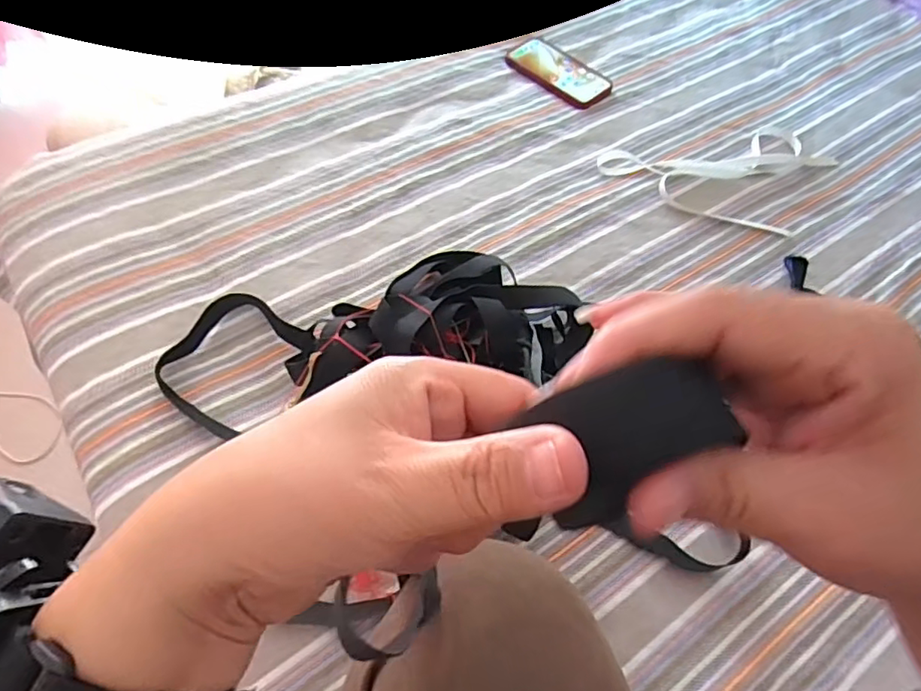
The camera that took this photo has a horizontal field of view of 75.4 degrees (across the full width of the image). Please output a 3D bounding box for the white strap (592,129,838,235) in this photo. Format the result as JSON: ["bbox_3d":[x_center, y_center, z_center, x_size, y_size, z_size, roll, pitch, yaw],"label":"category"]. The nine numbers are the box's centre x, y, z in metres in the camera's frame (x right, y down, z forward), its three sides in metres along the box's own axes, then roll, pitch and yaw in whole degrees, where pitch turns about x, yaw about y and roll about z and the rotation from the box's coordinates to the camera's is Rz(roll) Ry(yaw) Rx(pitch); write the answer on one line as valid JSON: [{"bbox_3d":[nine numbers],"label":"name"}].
[{"bbox_3d":[0.361,-0.260,0.823,0.266,0.018,0.245,30,61,14],"label":"white strap"}]

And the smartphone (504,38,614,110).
[{"bbox_3d":[0.152,-0.419,0.910,0.162,0.012,0.080,41,65,19],"label":"smartphone"}]

